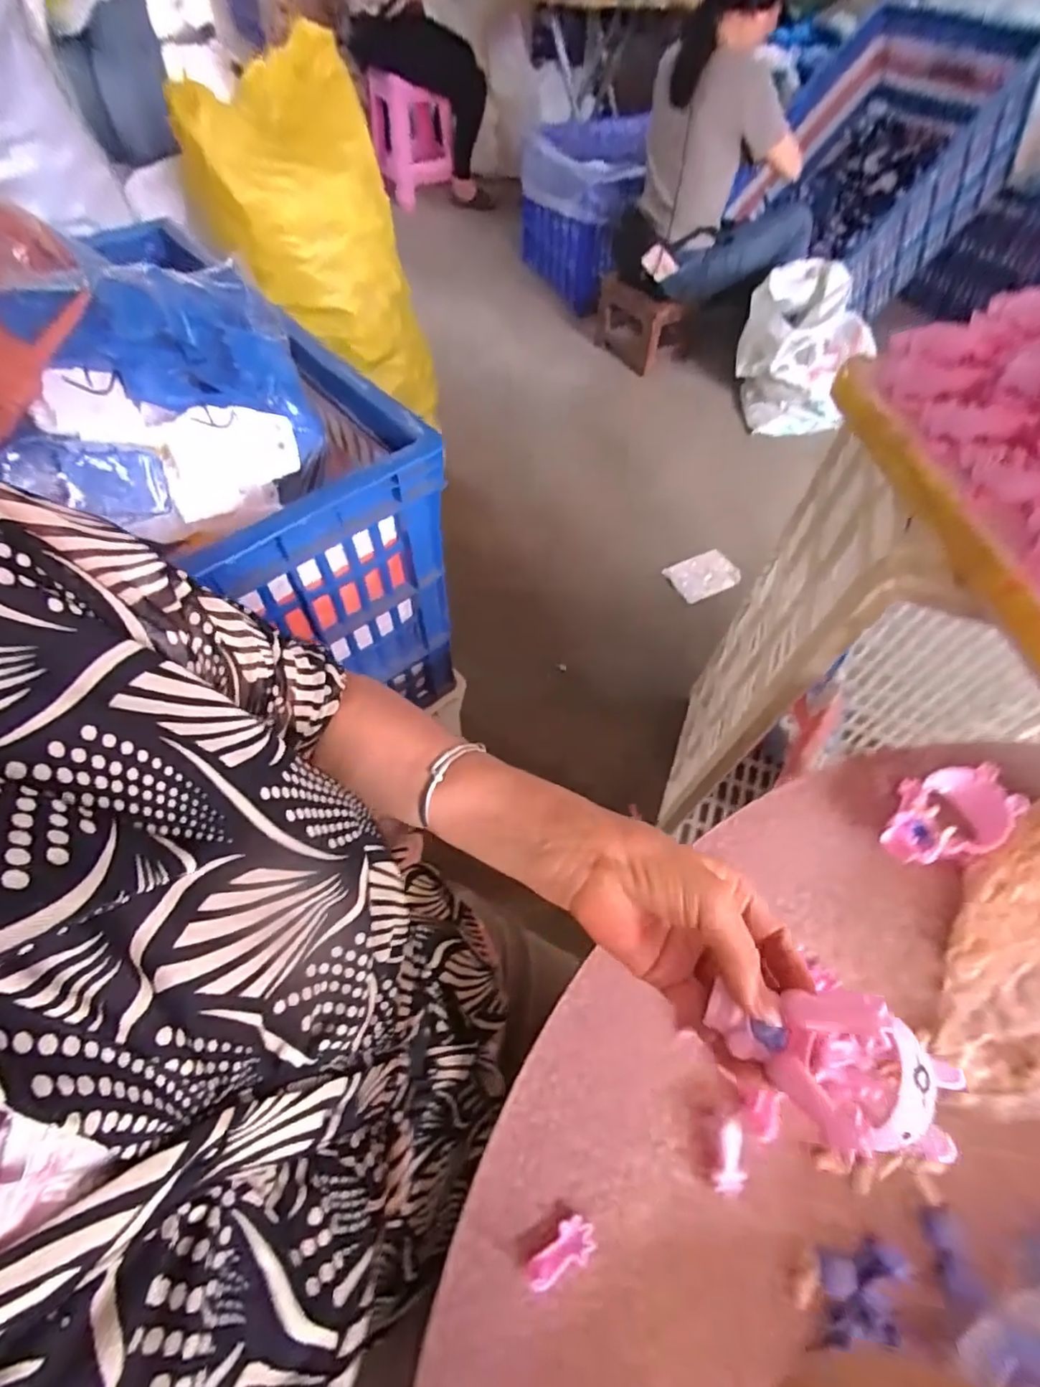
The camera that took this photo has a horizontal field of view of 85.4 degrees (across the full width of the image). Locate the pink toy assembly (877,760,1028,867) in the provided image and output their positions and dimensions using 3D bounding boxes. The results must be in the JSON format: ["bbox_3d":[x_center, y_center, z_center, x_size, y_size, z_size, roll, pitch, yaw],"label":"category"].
[{"bbox_3d":[0.326,0.094,0.437,0.105,0.038,0.065,-7,59,-5],"label":"pink toy assembly"}]

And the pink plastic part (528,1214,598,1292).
[{"bbox_3d":[0.023,0.315,0.318,0.040,0.006,0.020,-19,61,-12],"label":"pink plastic part"}]

